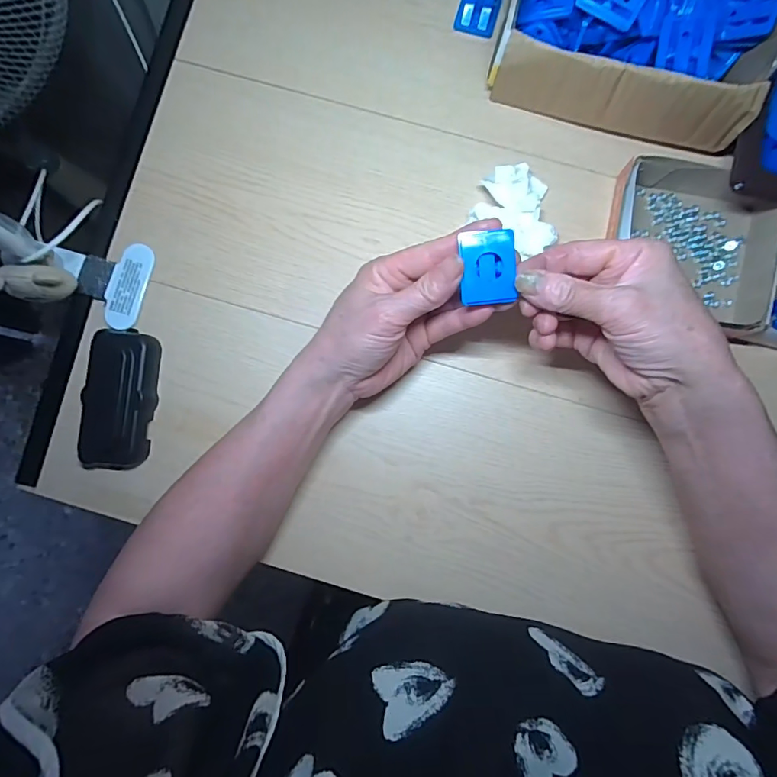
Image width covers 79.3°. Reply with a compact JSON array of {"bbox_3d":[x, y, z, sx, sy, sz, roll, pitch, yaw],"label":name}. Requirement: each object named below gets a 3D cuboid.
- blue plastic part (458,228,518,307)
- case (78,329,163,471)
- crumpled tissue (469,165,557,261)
[{"bbox_3d":[0.064,-0.076,0.296,0.032,0.006,0.042,-5,100,4],"label":"blue plastic part"},{"bbox_3d":[-0.218,0.010,0.381,0.051,0.022,0.110,4,85,2],"label":"case"},{"bbox_3d":[0.101,-0.143,0.390,0.064,0.027,0.074,-3,85,1],"label":"crumpled tissue"}]

